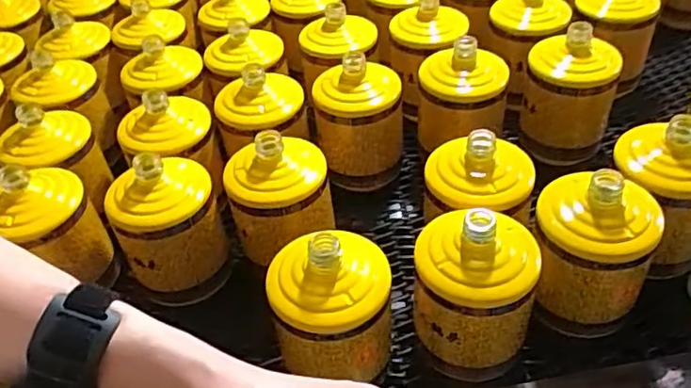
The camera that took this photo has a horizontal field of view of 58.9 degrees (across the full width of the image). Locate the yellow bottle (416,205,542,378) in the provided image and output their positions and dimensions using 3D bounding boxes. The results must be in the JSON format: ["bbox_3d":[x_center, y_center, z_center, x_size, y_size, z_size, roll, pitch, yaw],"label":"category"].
[{"bbox_3d":[0.106,0.080,0.512,0.099,0.135,0.091,4,44,10],"label":"yellow bottle"}]

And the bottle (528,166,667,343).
[{"bbox_3d":[0.214,0.048,0.533,0.100,0.138,0.104,8,45,14],"label":"bottle"}]

